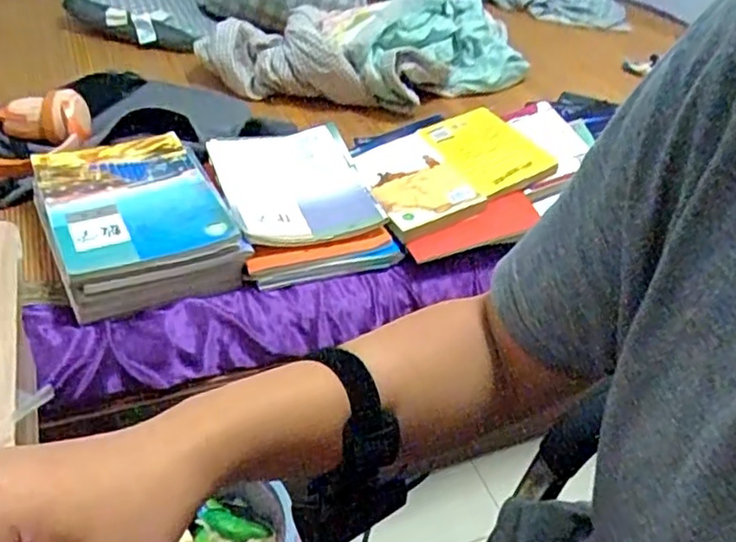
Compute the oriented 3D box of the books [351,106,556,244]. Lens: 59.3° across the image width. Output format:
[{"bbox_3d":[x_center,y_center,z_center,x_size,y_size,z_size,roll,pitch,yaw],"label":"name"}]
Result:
[{"bbox_3d":[0.135,-0.171,1.065,0.302,0.034,0.224,-21,47,-16],"label":"books"}]

